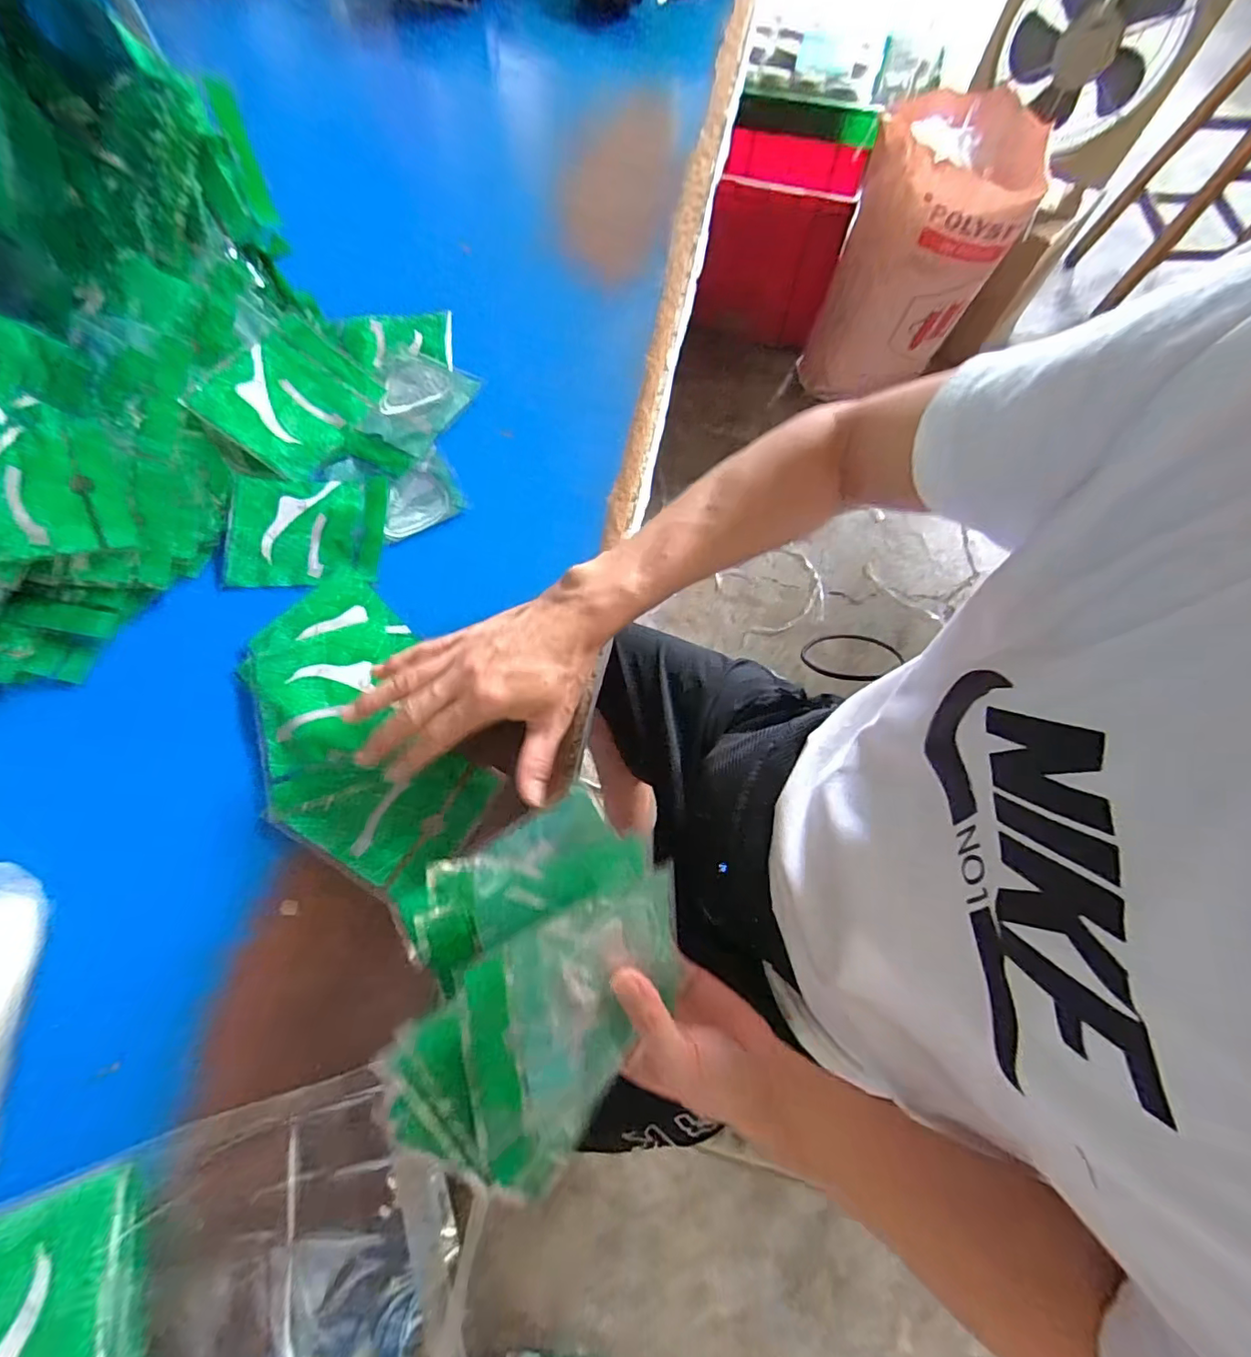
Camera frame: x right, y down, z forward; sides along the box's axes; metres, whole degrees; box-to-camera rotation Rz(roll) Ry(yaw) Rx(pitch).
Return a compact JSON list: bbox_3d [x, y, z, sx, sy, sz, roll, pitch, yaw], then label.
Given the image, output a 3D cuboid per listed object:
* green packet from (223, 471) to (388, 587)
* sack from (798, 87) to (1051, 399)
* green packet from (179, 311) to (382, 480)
[{"bbox_3d":[-0.274,-0.129,0.471,0.125,0.021,0.101,-2,68,-2],"label":"green packet"},{"bbox_3d":[0.624,-0.904,1.238,0.326,0.500,0.209,25,72,8],"label":"sack"},{"bbox_3d":[-0.300,-0.256,0.497,0.111,0.008,0.132,35,68,-17],"label":"green packet"}]

